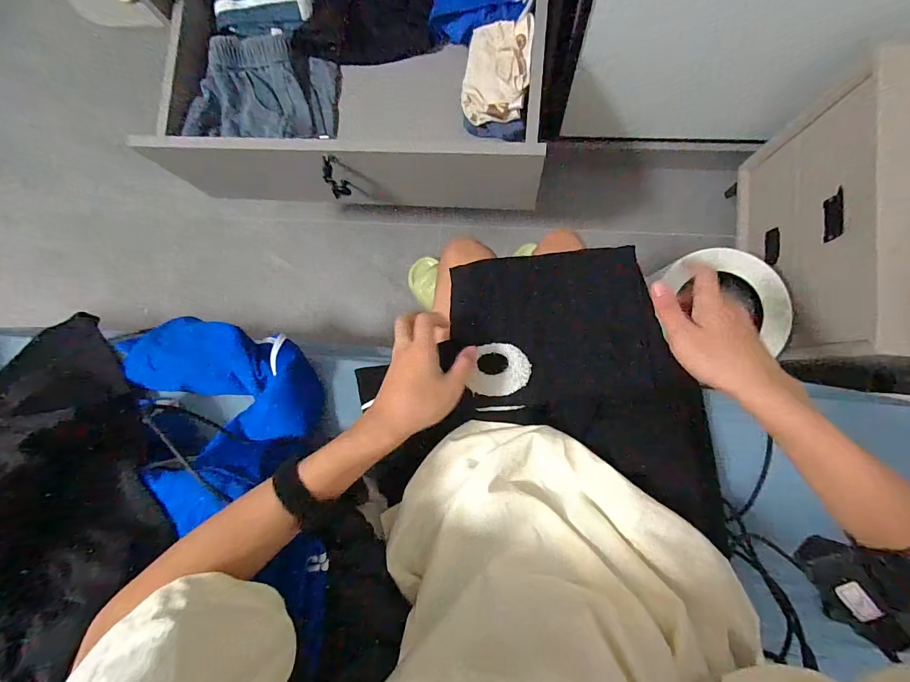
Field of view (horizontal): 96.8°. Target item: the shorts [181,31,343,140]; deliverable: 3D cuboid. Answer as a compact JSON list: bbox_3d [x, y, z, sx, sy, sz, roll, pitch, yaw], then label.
[{"bbox_3d":[-0.352,-0.470,0.755,0.258,0.028,0.187,-3,92,-14],"label":"shorts"}]

